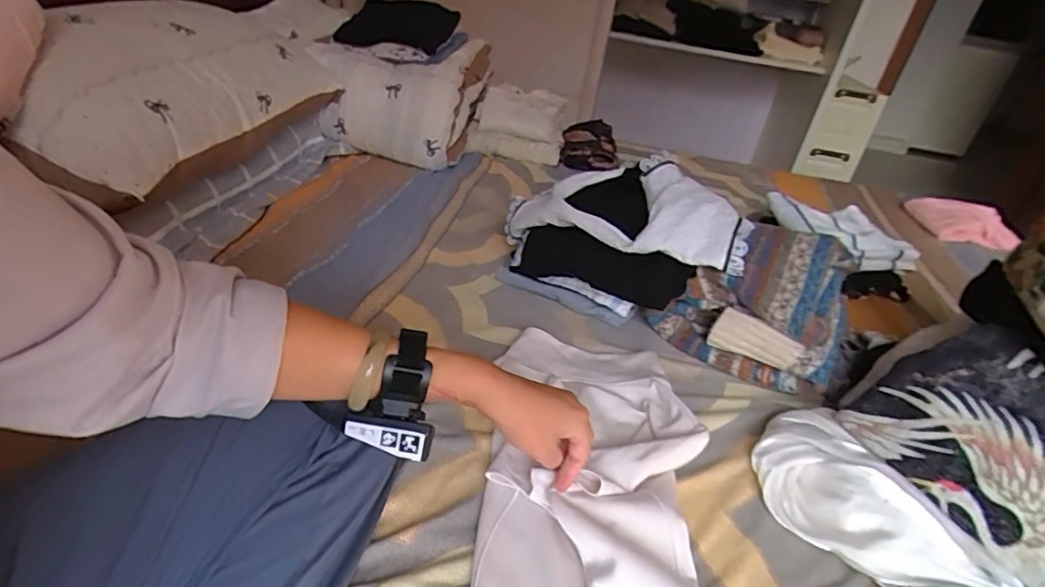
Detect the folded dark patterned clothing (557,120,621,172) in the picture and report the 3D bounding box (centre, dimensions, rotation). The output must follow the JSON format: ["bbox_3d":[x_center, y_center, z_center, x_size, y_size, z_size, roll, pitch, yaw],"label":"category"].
[{"bbox_3d":[0.182,-0.401,1.476,0.151,0.075,0.276,10,33,0],"label":"folded dark patterned clothing"}]

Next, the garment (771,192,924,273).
[{"bbox_3d":[0.625,-0.127,1.090,0.230,0.068,0.199,4,33,-8],"label":"garment"}]

